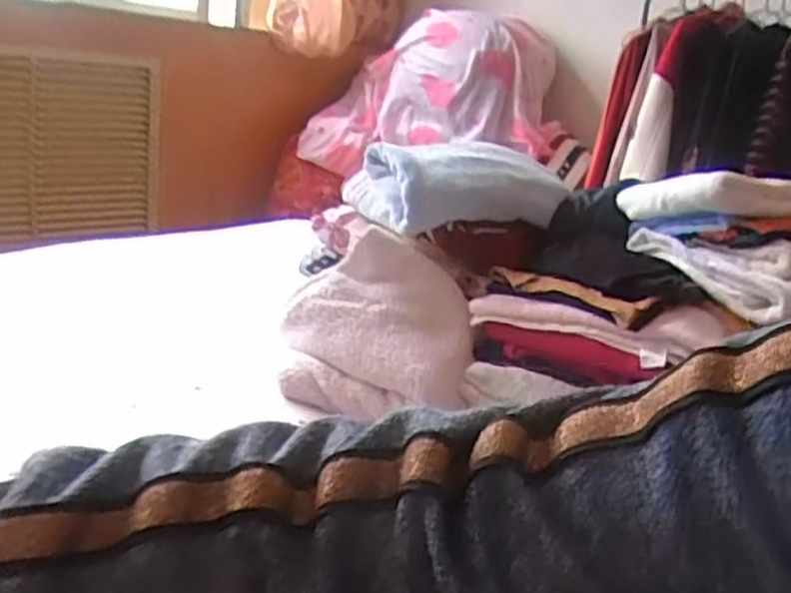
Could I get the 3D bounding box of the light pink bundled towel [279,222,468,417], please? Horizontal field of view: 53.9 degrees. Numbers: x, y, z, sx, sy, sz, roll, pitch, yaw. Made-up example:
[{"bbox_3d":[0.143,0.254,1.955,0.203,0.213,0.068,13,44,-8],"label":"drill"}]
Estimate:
[{"bbox_3d":[-0.021,0.043,1.027,0.241,0.180,0.216,5,16,-5],"label":"light pink bundled towel"}]

